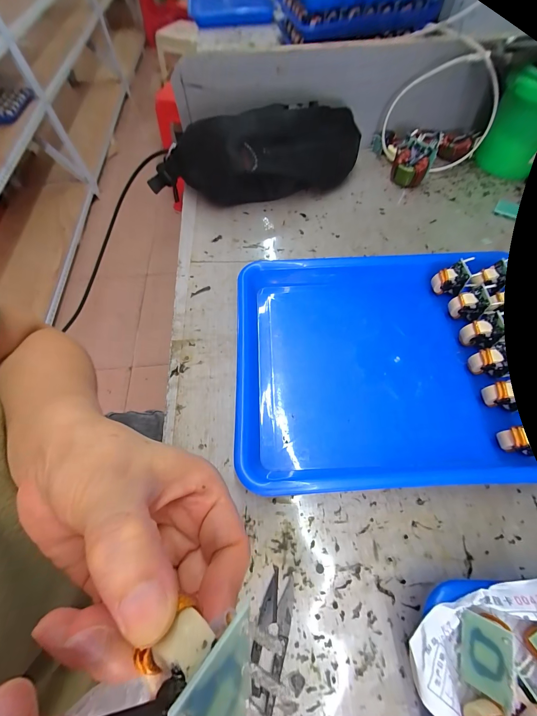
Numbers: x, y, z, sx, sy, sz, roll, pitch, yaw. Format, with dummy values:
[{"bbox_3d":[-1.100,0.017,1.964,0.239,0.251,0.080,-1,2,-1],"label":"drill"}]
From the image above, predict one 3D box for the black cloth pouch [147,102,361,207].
[{"bbox_3d":[-0.028,-0.308,0.419,0.321,0.094,0.103,-7,63,-1],"label":"black cloth pouch"}]

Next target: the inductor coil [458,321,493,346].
[{"bbox_3d":[0.210,-0.024,0.291,0.020,0.031,0.016,-19,64,-7],"label":"inductor coil"}]

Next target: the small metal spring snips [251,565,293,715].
[{"bbox_3d":[-0.001,0.210,0.192,0.023,0.015,0.102,11,64,8],"label":"small metal spring snips"}]

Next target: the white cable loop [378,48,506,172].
[{"bbox_3d":[0.250,-0.354,0.420,0.149,0.127,0.026,4,39,18],"label":"white cable loop"}]

